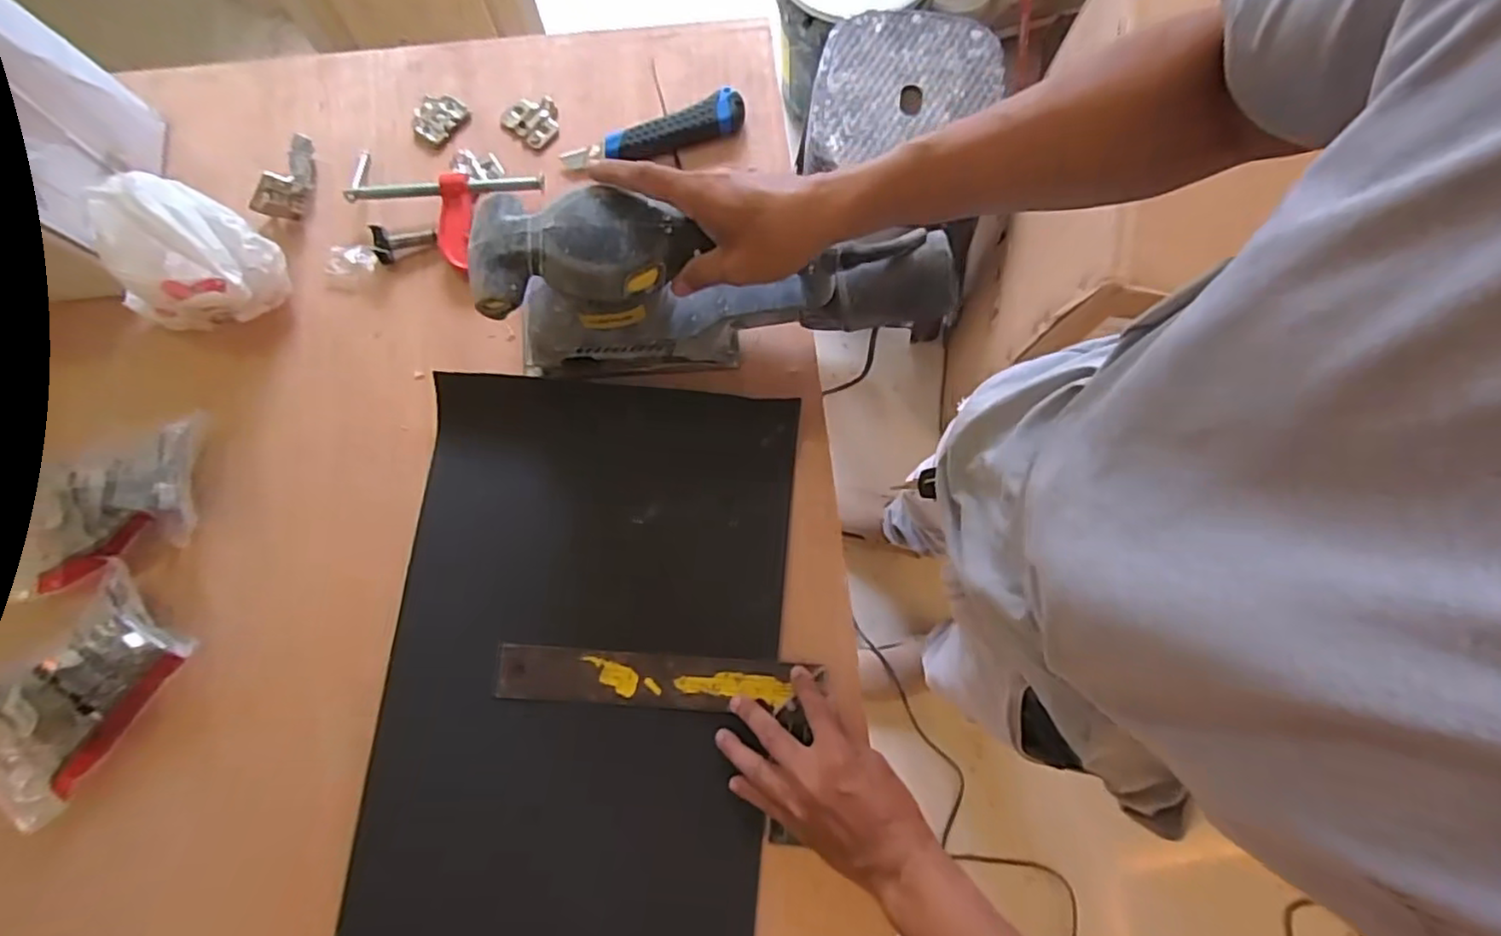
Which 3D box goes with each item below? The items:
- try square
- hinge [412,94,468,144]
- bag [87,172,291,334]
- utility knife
[{"bbox_3d":[-0.080,0.200,0.508,0.244,0.016,0.120,8,79,2],"label":"try square"},{"bbox_3d":[-0.293,-0.328,0.621,0.044,0.010,0.051,43,82,8],"label":"hinge"},{"bbox_3d":[-0.455,-0.171,0.535,0.111,0.105,0.108,17,79,4],"label":"bag"},{"bbox_3d":[-0.090,-0.307,0.610,0.172,0.031,0.035,-17,79,-3],"label":"utility knife"}]

